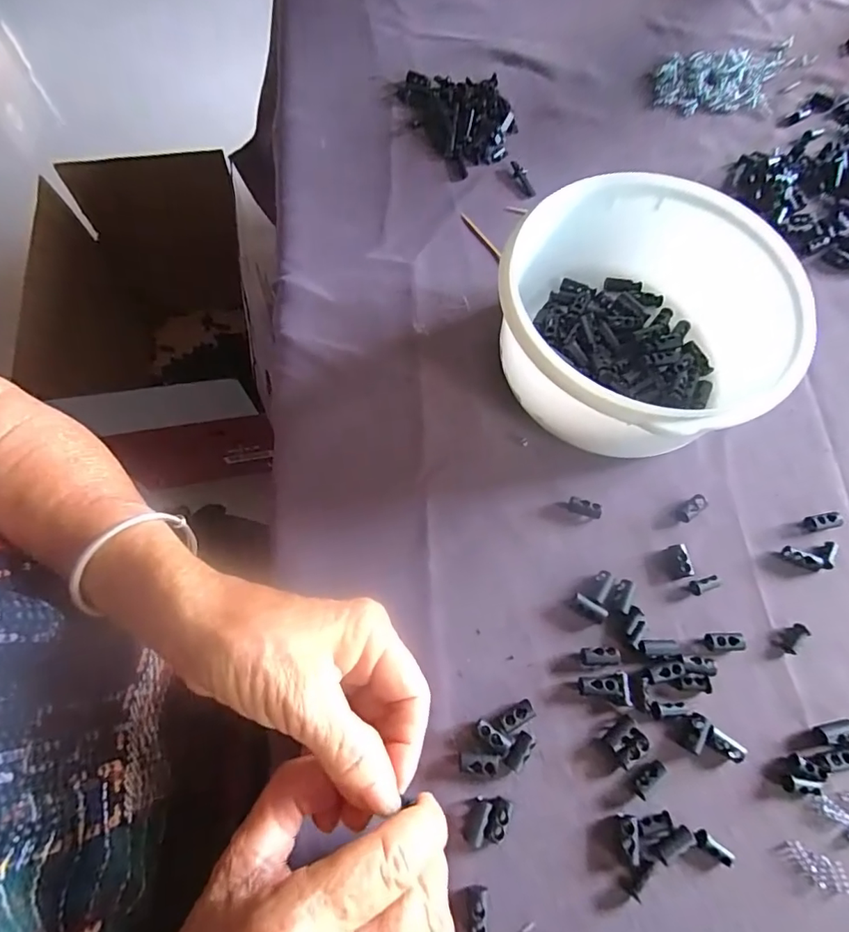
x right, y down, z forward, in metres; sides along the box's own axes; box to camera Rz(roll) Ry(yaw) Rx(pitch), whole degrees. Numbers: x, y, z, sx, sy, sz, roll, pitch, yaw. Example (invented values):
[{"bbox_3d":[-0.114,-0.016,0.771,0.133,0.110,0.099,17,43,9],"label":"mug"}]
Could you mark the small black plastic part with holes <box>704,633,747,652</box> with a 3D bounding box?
[{"bbox_3d":[0.160,0.093,0.269,0.020,0.007,0.009,1,69,0],"label":"small black plastic part with holes"}]

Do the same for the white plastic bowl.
[{"bbox_3d":[0.128,-0.080,0.298,0.150,0.073,0.155,0,69,0],"label":"white plastic bowl"}]

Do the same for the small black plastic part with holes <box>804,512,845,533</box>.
[{"bbox_3d":[0.233,0.032,0.294,0.020,0.008,0.009,-7,69,-3],"label":"small black plastic part with holes"}]

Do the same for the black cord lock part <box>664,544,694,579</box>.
[{"bbox_3d":[0.143,0.054,0.284,0.010,0.008,0.017,-8,69,-3],"label":"black cord lock part"}]

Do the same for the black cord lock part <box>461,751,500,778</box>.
[{"bbox_3d":[0.027,0.145,0.244,0.018,0.005,0.010,5,69,1],"label":"black cord lock part"}]

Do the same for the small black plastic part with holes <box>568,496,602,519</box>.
[{"bbox_3d":[0.094,0.025,0.295,0.019,0.007,0.008,23,70,8],"label":"small black plastic part with holes"}]

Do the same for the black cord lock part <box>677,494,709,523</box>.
[{"bbox_3d":[0.157,0.025,0.297,0.020,0.005,0.009,-37,73,-13],"label":"black cord lock part"}]

